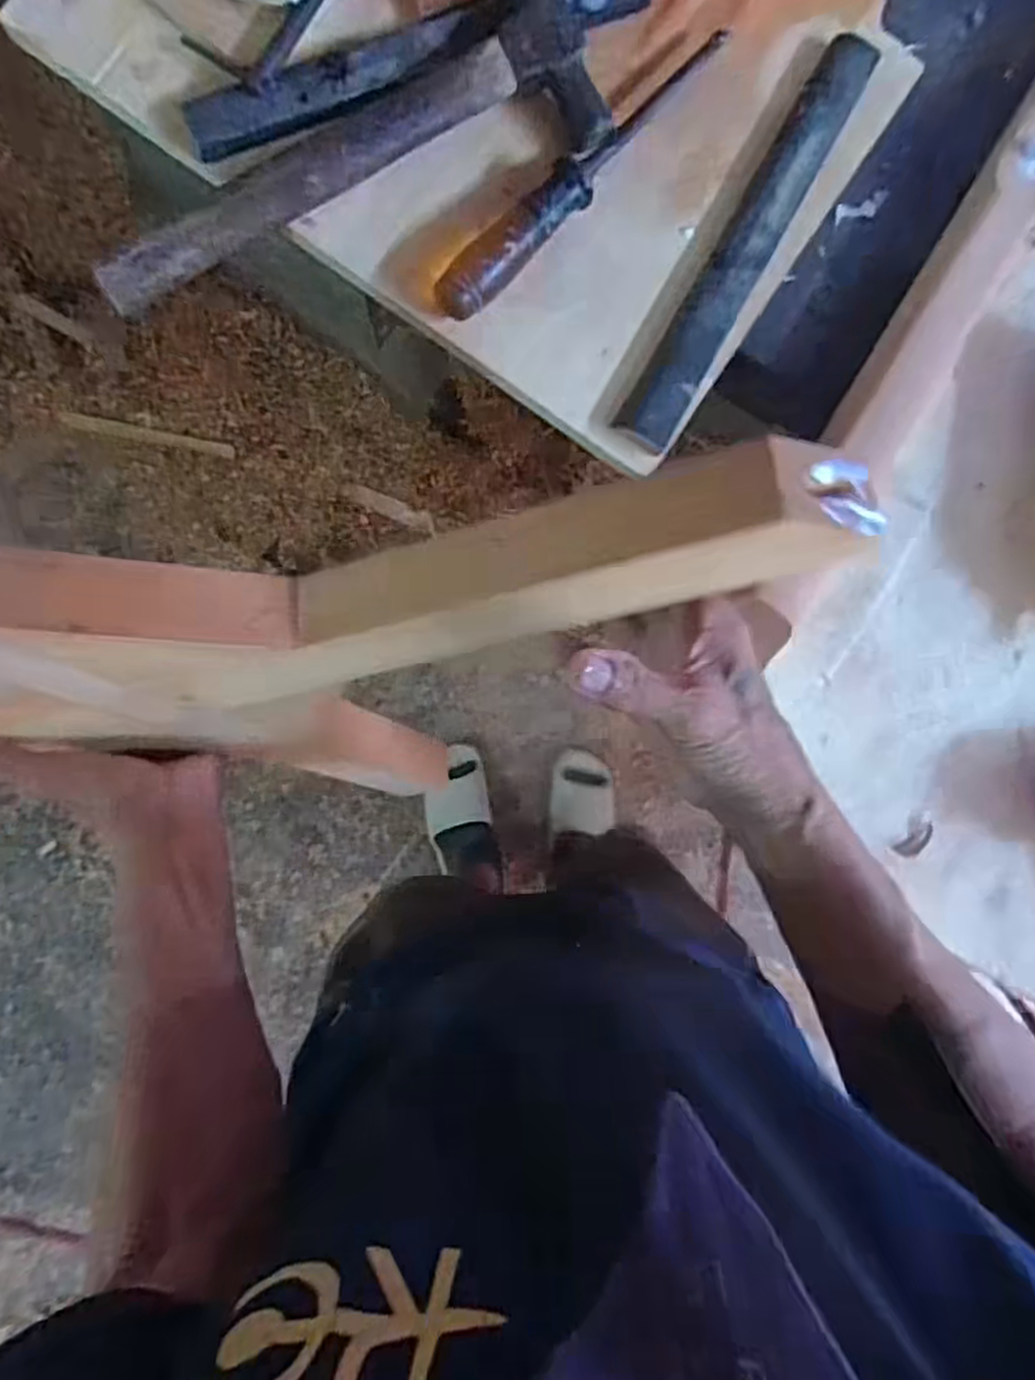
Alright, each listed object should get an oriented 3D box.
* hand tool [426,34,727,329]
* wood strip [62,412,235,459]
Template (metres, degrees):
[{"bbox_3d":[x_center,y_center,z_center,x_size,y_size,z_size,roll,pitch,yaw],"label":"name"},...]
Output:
[{"bbox_3d":[0.047,-0.327,0.483,0.252,0.027,0.030,-44,94,-4],"label":"hand tool"},{"bbox_3d":[-0.623,-0.430,1.294,0.280,0.006,0.024,10,95,-4],"label":"wood strip"}]

